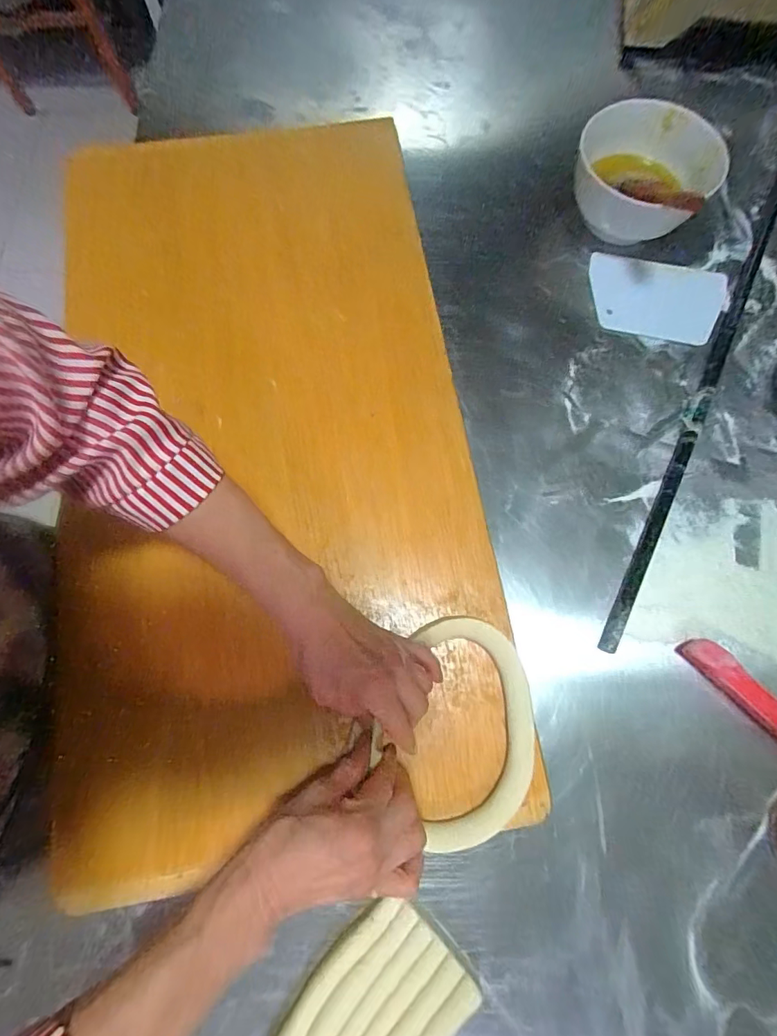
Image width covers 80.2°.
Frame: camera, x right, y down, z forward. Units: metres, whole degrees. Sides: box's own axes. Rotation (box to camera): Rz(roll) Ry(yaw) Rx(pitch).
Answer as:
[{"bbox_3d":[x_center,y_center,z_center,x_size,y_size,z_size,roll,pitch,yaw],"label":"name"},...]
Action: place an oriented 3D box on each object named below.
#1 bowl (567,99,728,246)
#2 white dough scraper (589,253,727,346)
[{"bbox_3d":[0.297,-0.397,0.528,0.140,0.083,0.162,36,76,9],"label":"bowl"},{"bbox_3d":[0.306,-0.251,0.529,0.149,0.007,0.110,11,70,3],"label":"white dough scraper"}]

